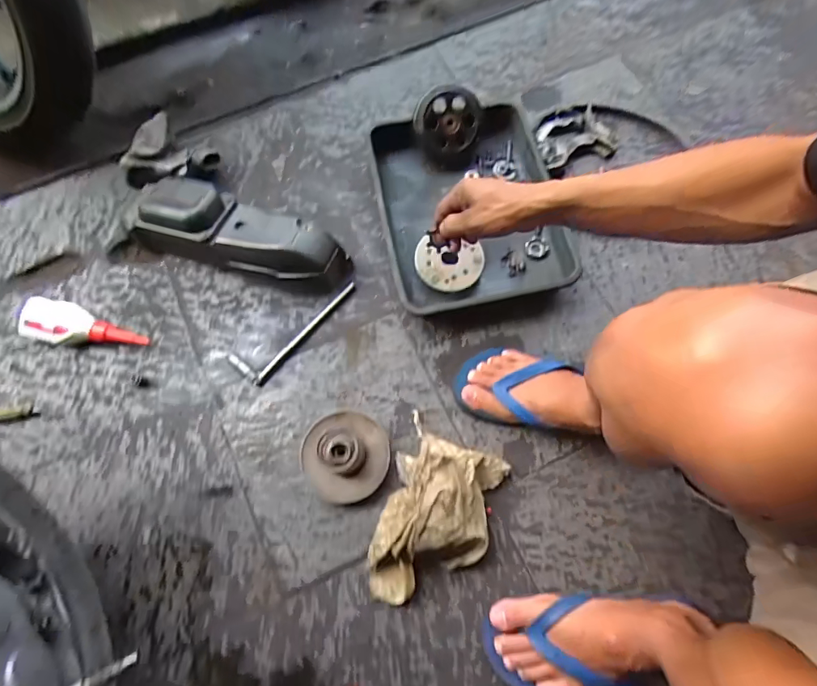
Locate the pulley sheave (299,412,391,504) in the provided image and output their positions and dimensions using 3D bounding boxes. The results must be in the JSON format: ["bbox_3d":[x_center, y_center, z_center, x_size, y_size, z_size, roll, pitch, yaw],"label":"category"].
[{"bbox_3d":[-0.086,0.149,0.600,0.114,0.073,0.113,0,72,1],"label":"pulley sheave"}]

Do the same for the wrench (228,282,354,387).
[{"bbox_3d":[-0.171,-0.028,0.692,0.060,0.013,0.208,43,77,13],"label":"wrench"}]

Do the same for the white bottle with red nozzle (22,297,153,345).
[{"bbox_3d":[-0.489,-0.023,0.689,0.196,0.031,0.061,10,72,4],"label":"white bottle with red nozzle"}]

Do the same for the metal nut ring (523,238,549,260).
[{"bbox_3d":[0.204,-0.149,0.719,0.036,0.011,0.033,0,72,1],"label":"metal nut ring"}]

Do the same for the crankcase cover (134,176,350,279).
[{"bbox_3d":[-0.272,-0.167,0.700,0.347,0.096,0.104,20,73,7],"label":"crankcase cover"}]

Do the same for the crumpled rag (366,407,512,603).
[{"bbox_3d":[0.032,0.220,0.570,0.142,0.082,0.223,22,73,8],"label":"crumpled rag"}]

